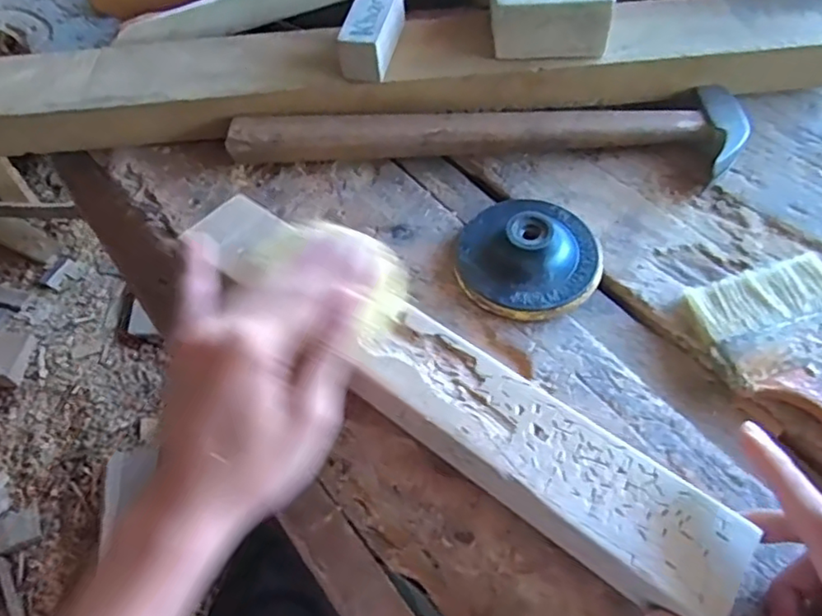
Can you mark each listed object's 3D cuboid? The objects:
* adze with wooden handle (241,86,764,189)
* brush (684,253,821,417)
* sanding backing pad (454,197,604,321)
[{"bbox_3d":[0.052,-0.131,0.442,0.352,0.034,0.081,2,60,5],"label":"adze with wooden handle"},{"bbox_3d":[0.228,0.055,0.328,0.086,0.018,0.185,-15,60,-5],"label":"brush"},{"bbox_3d":[0.074,-0.037,0.386,0.087,0.030,0.086,3,60,6],"label":"sanding backing pad"}]

